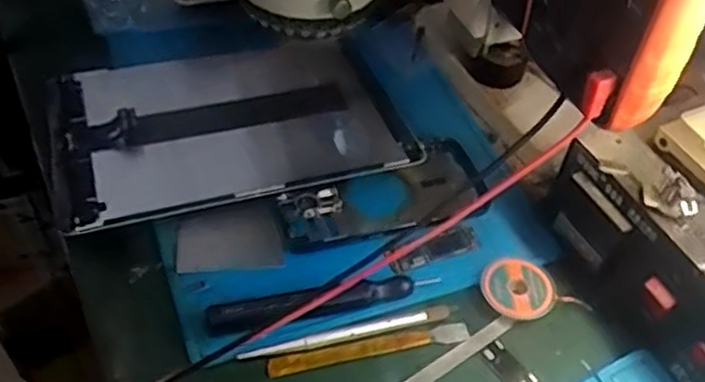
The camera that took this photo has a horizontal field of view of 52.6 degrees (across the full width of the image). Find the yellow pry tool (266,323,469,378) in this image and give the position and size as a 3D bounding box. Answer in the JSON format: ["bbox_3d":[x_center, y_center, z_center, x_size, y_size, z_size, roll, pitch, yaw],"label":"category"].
[{"bbox_3d":[0.011,0.093,0.419,0.121,0.005,0.011,-10,49,-12],"label":"yellow pry tool"}]

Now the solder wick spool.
[{"bbox_3d":[0.108,0.062,0.444,0.050,0.011,0.047,2,47,-2],"label":"solder wick spool"}]

